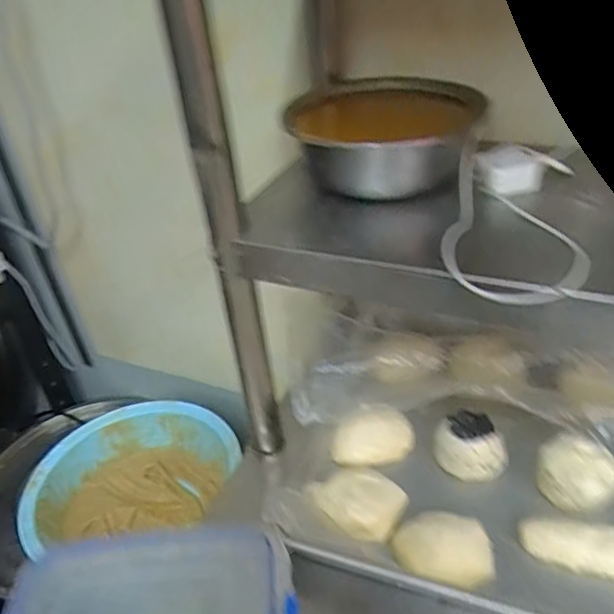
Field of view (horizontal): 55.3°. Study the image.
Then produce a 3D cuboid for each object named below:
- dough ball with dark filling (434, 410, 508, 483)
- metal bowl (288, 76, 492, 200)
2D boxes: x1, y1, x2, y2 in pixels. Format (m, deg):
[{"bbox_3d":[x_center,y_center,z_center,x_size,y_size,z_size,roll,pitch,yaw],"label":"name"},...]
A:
[{"bbox_3d":[0.183,0.148,0.649,0.078,0.055,0.066,5,37,14],"label":"dough ball with dark filling"},{"bbox_3d":[0.082,-0.179,0.617,0.182,0.063,0.179,-3,36,2],"label":"metal bowl"}]

